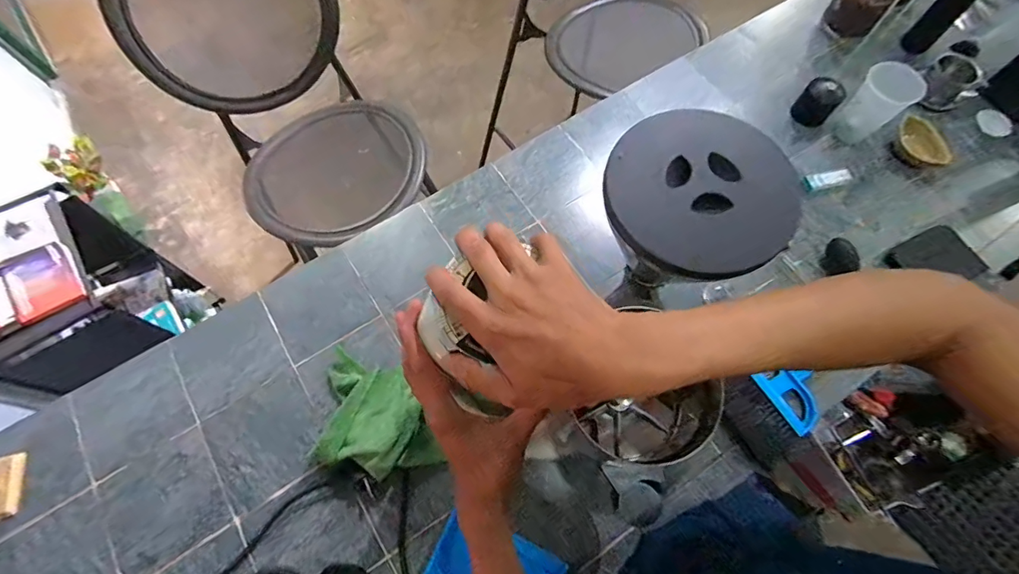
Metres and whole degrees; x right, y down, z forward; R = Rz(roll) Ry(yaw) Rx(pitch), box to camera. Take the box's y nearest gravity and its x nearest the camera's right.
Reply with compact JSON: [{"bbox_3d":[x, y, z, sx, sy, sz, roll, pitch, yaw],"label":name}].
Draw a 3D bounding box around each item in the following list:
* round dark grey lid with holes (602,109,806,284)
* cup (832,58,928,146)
[{"bbox_3d":[0.207,-0.104,0.484,0.204,0.035,0.186,-1,67,2],"label":"round dark grey lid with holes"},{"bbox_3d":[0.608,-0.306,0.751,0.072,0.105,0.078,0,69,1],"label":"cup"}]

